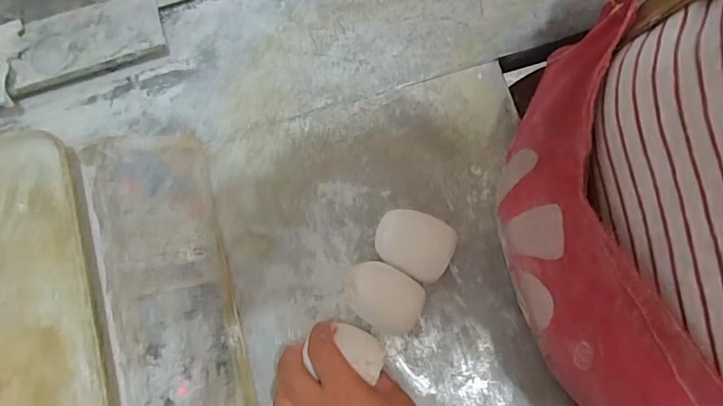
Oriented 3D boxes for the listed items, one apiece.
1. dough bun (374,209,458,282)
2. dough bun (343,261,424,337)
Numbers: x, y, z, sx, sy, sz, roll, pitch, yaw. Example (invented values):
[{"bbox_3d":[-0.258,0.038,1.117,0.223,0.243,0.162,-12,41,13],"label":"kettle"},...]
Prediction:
[{"bbox_3d":[0.046,0.035,0.414,0.064,0.033,0.054,31,82,7],"label":"dough bun"},{"bbox_3d":[0.020,0.079,0.402,0.070,0.035,0.053,30,82,7],"label":"dough bun"}]

